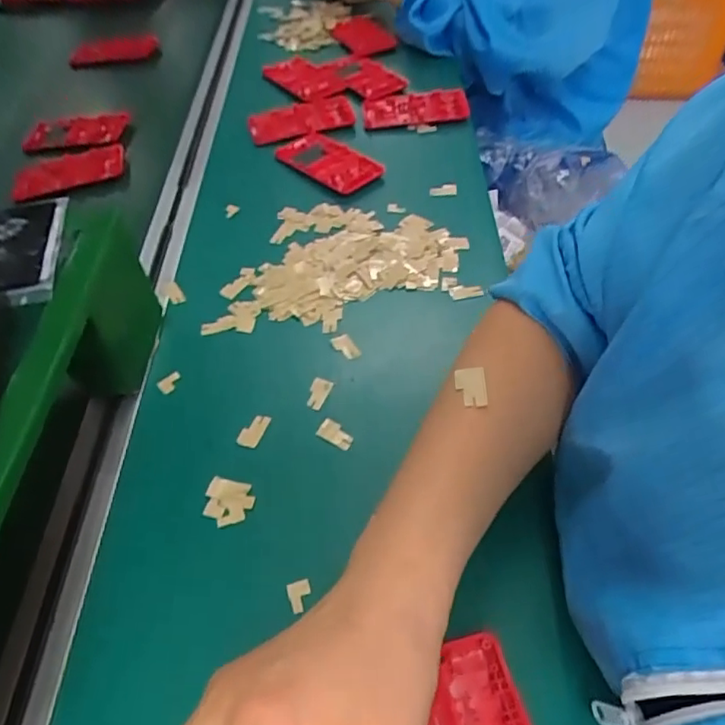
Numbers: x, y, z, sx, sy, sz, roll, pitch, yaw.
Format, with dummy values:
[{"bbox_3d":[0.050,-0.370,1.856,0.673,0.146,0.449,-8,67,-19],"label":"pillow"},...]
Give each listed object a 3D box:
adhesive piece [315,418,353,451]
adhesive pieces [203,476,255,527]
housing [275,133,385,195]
[{"bbox_3d":[-0.019,0.052,0.435,0.027,0.007,0.016,27,56,24],"label":"adhesive piece"},{"bbox_3d":[-0.090,0.095,0.405,0.033,0.006,0.032,3,50,6],"label":"adhesive pieces"},{"bbox_3d":[-0.039,-0.225,0.660,0.061,0.018,0.127,-36,56,-24],"label":"housing"}]

